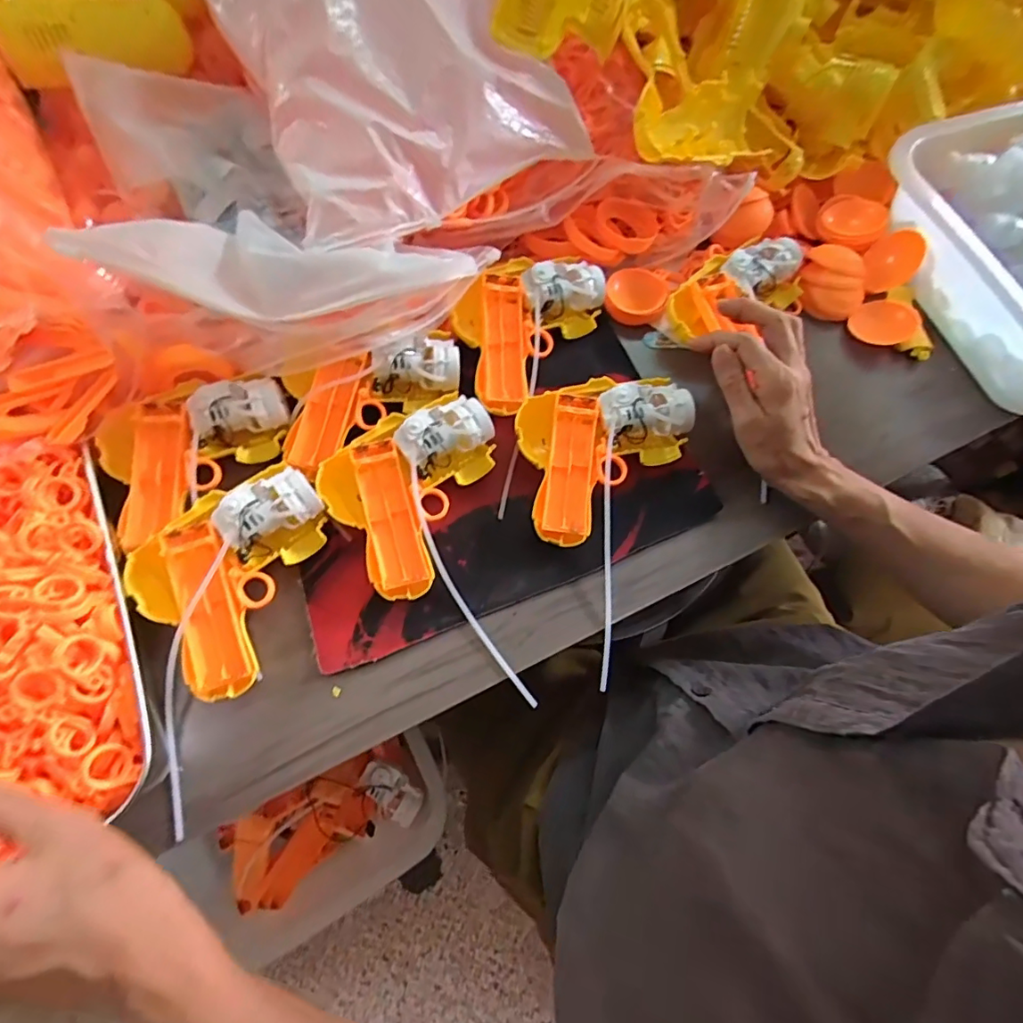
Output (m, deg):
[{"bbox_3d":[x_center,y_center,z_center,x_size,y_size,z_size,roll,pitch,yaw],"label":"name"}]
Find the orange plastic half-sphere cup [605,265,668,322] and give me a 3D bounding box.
[{"bbox_3d":[0.118,-0.207,0.506,0.054,0.022,0.058,1,68,-2],"label":"orange plastic half-sphere cup"}]

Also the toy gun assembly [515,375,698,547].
[{"bbox_3d":[0.077,-0.045,0.425,0.134,0.040,0.122,-9,69,-6],"label":"toy gun assembly"}]

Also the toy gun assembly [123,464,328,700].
[{"bbox_3d":[-0.205,0.037,0.382,0.108,0.039,0.162,20,69,5],"label":"toy gun assembly"}]

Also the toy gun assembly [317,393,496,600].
[{"bbox_3d":[-0.070,-0.022,0.409,0.116,0.038,0.143,43,72,13],"label":"toy gun assembly"}]

